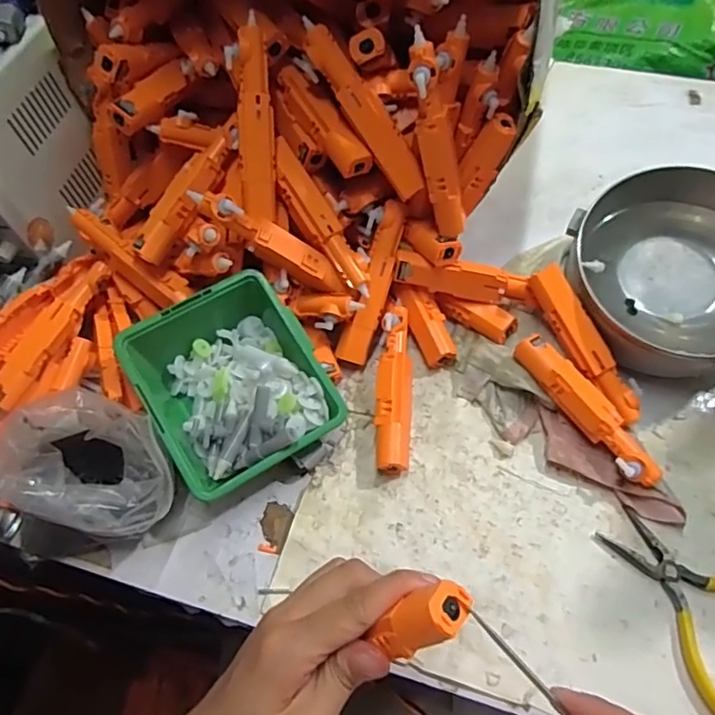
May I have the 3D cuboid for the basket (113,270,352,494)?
[{"bbox_3d":[-0.083,0.018,0.384,0.111,0.056,0.125,-30,63,-14],"label":"basket"}]

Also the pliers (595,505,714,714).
[{"bbox_3d":[0.207,0.142,0.343,0.087,0.010,0.118,-34,62,-15],"label":"pliers"}]

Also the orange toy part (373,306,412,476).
[{"bbox_3d":[0.026,0.020,0.406,0.024,0.024,0.119,1,59,6],"label":"orange toy part"}]

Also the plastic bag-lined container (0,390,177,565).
[{"bbox_3d":[-0.166,0.072,0.354,0.105,0.076,0.081,-8,60,-2],"label":"plastic bag-lined container"}]

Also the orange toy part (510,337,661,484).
[{"bbox_3d":[0.155,0.036,0.391,0.029,0.028,0.120,-38,63,-16],"label":"orange toy part"}]

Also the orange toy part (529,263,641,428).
[{"bbox_3d":[0.159,-0.008,0.399,0.023,0.020,0.119,-30,85,-10],"label":"orange toy part"}]

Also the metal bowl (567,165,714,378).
[{"bbox_3d":[0.228,-0.061,0.410,0.133,0.071,0.136,-2,59,4],"label":"metal bowl"}]

